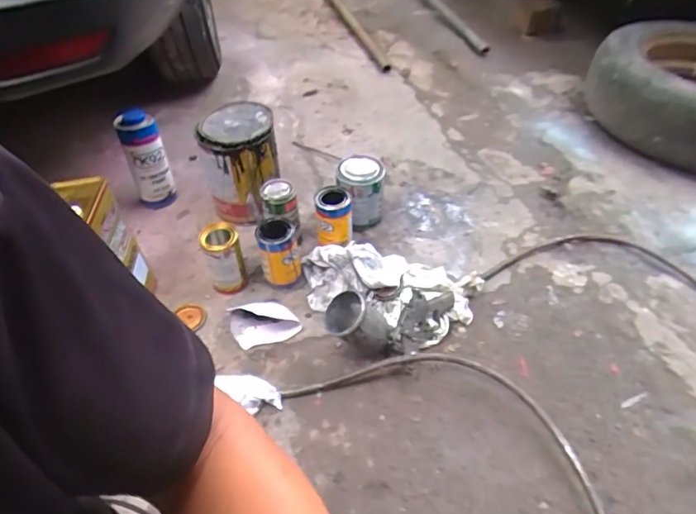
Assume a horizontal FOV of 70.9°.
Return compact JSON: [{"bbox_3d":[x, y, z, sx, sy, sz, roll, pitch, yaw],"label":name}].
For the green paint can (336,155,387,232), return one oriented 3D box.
[{"bbox_3d":[0.028,-0.137,1.062,0.099,0.141,0.097,0,46,2],"label":"green paint can"}]

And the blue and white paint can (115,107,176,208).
[{"bbox_3d":[-0.443,-0.207,1.084,0.083,0.219,0.068,-18,48,-15],"label":"blue and white paint can"}]

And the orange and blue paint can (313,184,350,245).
[{"bbox_3d":[-0.029,-0.077,0.990,0.069,0.119,0.073,-1,46,1],"label":"orange and blue paint can"}]

